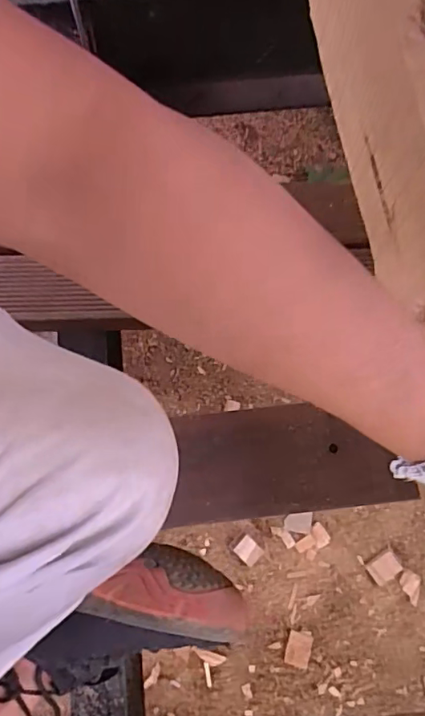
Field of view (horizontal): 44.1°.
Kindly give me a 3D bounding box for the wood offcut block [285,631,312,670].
[{"bbox_3d":[0.197,0.670,1.205,0.054,0.026,0.068,14,77,2],"label":"wood offcut block"}]

